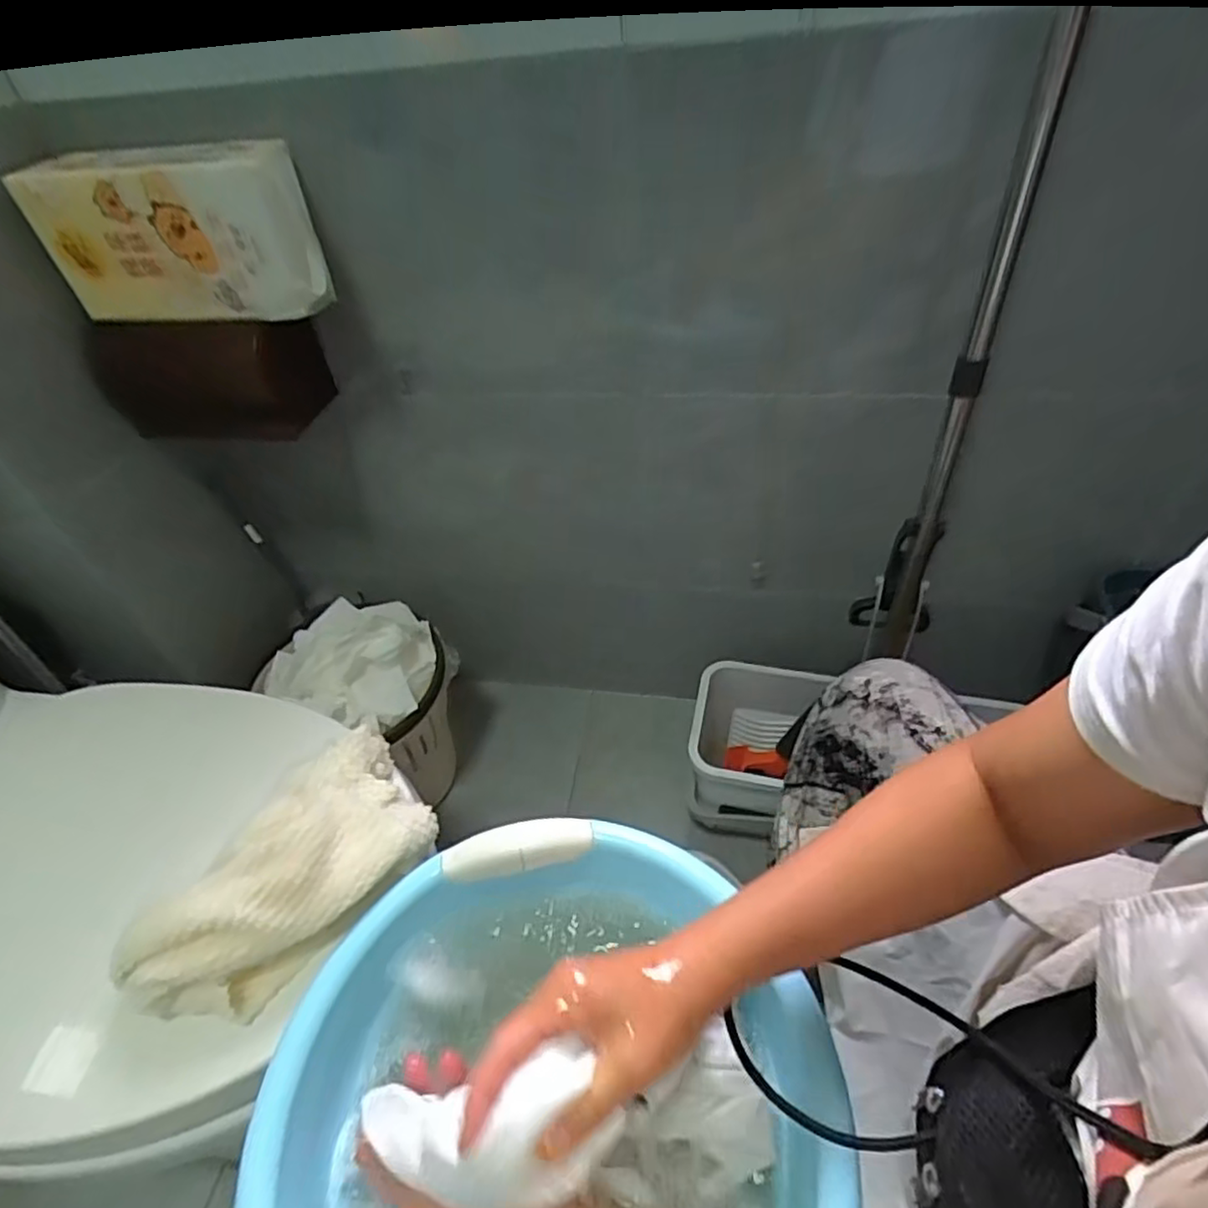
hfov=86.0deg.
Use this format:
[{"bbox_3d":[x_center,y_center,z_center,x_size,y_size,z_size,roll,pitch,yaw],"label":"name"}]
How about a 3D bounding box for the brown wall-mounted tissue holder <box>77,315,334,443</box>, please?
[{"bbox_3d":[-0.434,-0.264,0.730,0.228,0.125,0.092,0,45,8],"label":"brown wall-mounted tissue holder"}]

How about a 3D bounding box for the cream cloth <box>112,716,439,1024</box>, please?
[{"bbox_3d":[-0.224,0.192,0.476,0.115,0.069,0.226,19,50,25],"label":"cream cloth"}]

